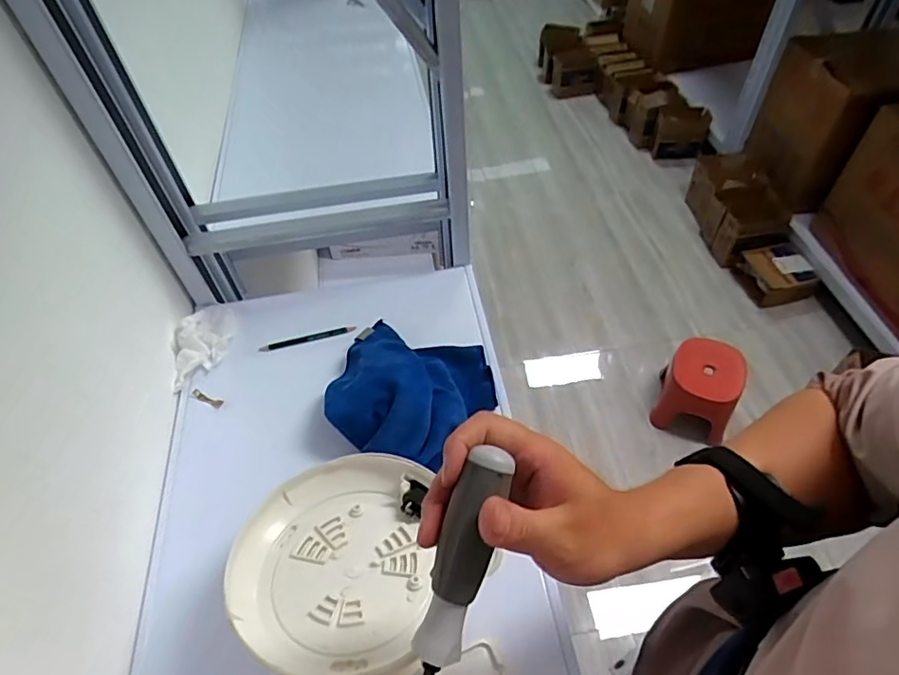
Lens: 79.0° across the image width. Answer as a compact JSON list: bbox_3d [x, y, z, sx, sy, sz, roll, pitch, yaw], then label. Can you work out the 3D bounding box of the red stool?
[{"bbox_3d":[0.747,0.147,1.642,0.200,0.222,0.201,16,55,16],"label":"red stool"}]

